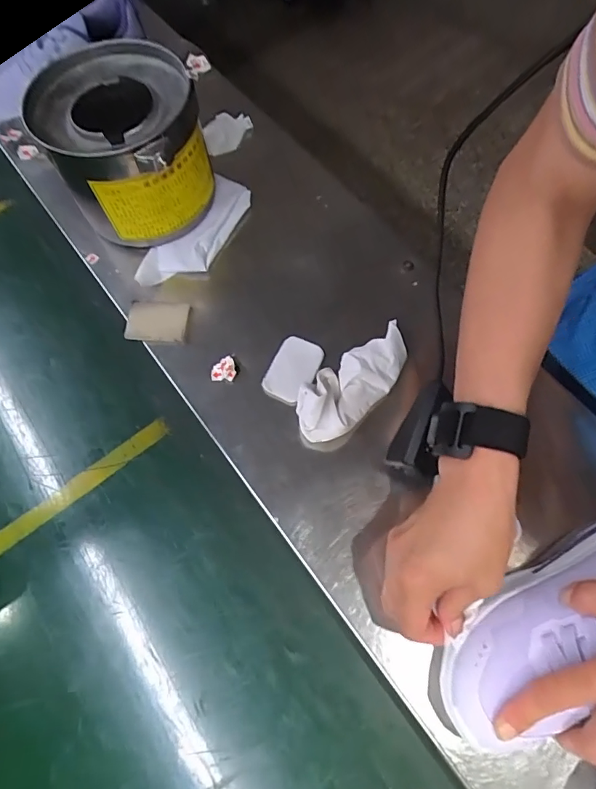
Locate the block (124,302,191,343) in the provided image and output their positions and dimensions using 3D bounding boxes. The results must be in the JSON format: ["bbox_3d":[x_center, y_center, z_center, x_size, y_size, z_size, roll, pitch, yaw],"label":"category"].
[{"bbox_3d":[-0.131,-0.068,0.434,0.055,0.012,0.039,-1,67,1],"label":"block"}]

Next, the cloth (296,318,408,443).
[{"bbox_3d":[0.047,-0.010,0.389,0.115,0.036,0.051,-40,72,-14],"label":"cloth"}]

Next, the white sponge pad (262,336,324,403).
[{"bbox_3d":[-0.004,-0.022,0.417,0.039,0.012,0.061,22,70,10],"label":"white sponge pad"}]

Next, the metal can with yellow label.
[{"bbox_3d":[-0.156,-0.226,0.438,0.132,0.119,0.140,-1,67,1],"label":"metal can with yellow label"}]

